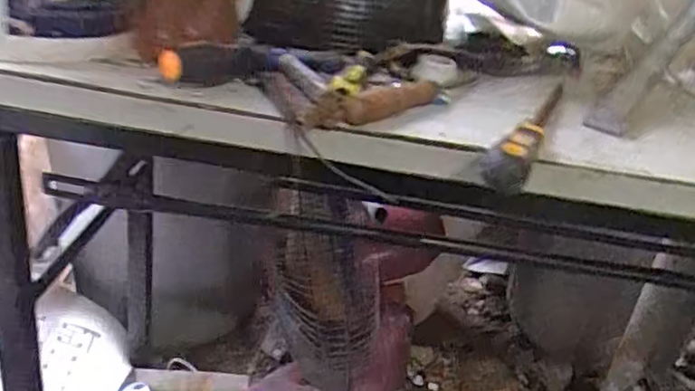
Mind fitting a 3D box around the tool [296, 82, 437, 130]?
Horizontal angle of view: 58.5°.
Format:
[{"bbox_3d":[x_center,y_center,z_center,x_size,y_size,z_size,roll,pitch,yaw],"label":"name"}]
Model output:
[{"bbox_3d":[0.028,-0.075,0.488,0.150,0.024,0.022,-17,36,-40],"label":"tool"}]

